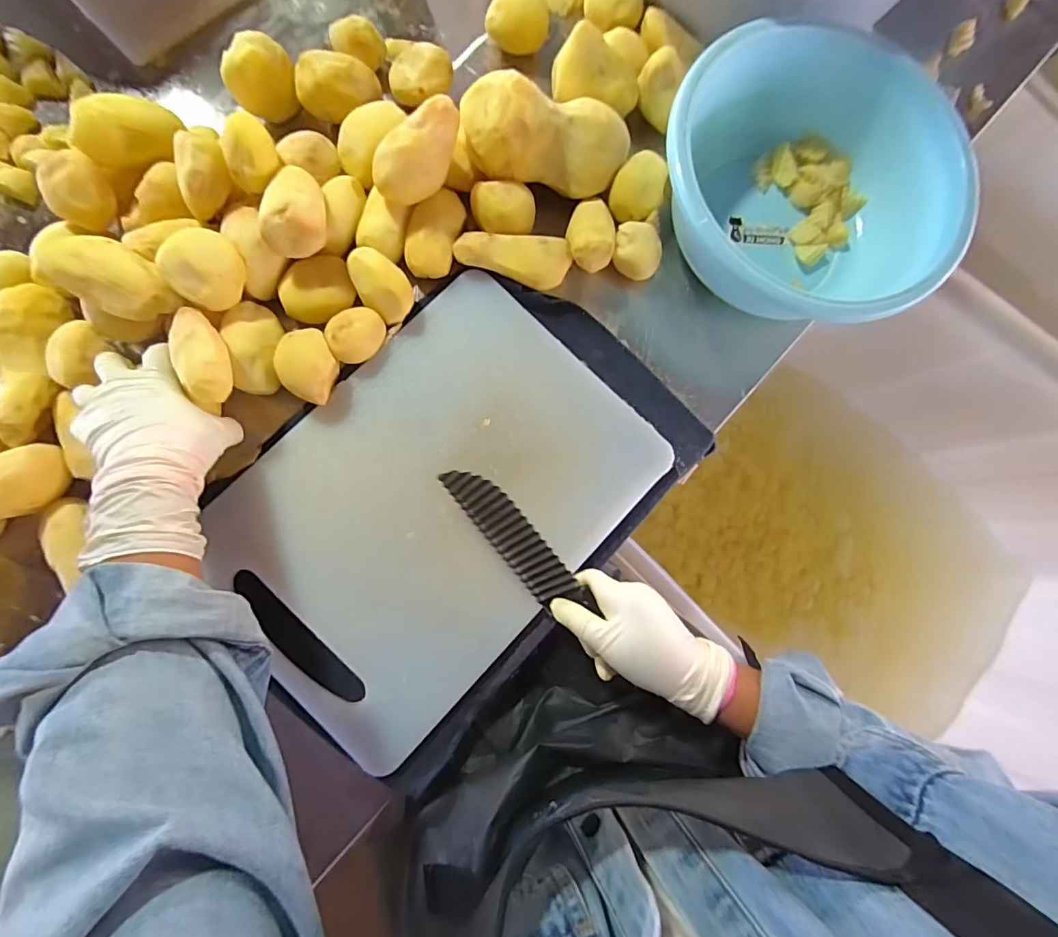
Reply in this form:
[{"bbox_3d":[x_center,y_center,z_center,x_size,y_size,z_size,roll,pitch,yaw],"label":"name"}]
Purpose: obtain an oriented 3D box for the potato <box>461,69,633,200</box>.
[{"bbox_3d":[0.021,-0.306,0.436,0.158,0.064,0.069,-2,83,-22],"label":"potato"}]

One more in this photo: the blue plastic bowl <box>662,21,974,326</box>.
[{"bbox_3d":[0.247,-0.267,0.451,0.258,0.110,0.242,1,83,-4],"label":"blue plastic bowl"}]

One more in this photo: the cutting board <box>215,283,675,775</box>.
[{"bbox_3d":[-0.085,0.031,0.431,0.275,0.017,0.387,44,82,2],"label":"cutting board"}]

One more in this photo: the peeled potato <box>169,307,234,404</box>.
[{"bbox_3d":[-0.263,-0.092,0.376,0.033,0.028,0.084,-23,81,-7],"label":"peeled potato"}]

